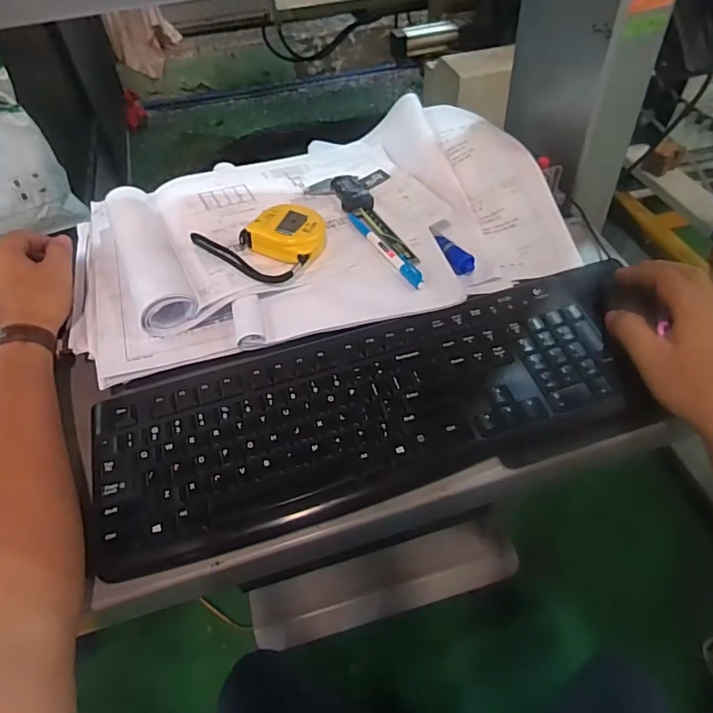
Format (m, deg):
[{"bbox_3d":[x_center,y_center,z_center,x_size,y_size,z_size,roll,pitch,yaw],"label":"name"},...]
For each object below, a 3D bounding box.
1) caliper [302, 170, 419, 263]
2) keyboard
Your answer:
[{"bbox_3d":[0.013,-0.154,0.534,0.094,0.010,0.173,-17,52,-10],"label":"caliper"},{"bbox_3d":[0.022,0.041,0.414,0.458,0.031,0.155,-17,52,-8],"label":"keyboard"}]

